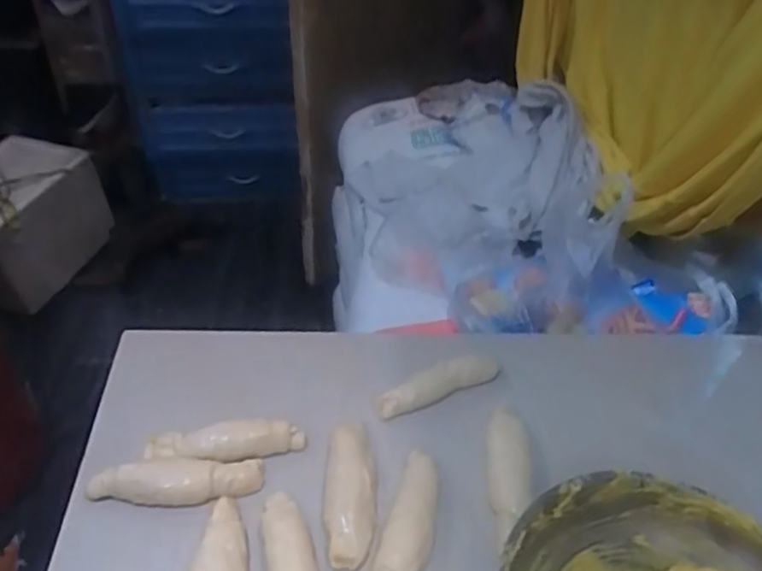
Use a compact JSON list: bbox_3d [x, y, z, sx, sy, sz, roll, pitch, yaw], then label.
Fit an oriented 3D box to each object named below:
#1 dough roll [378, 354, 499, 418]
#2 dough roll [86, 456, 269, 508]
[{"bbox_3d":[0.048,0.079,0.520,0.106,0.022,0.020,-14,43,-22],"label":"dough roll"},{"bbox_3d":[-0.143,0.136,0.447,0.117,0.020,0.031,-2,42,-5],"label":"dough roll"}]

